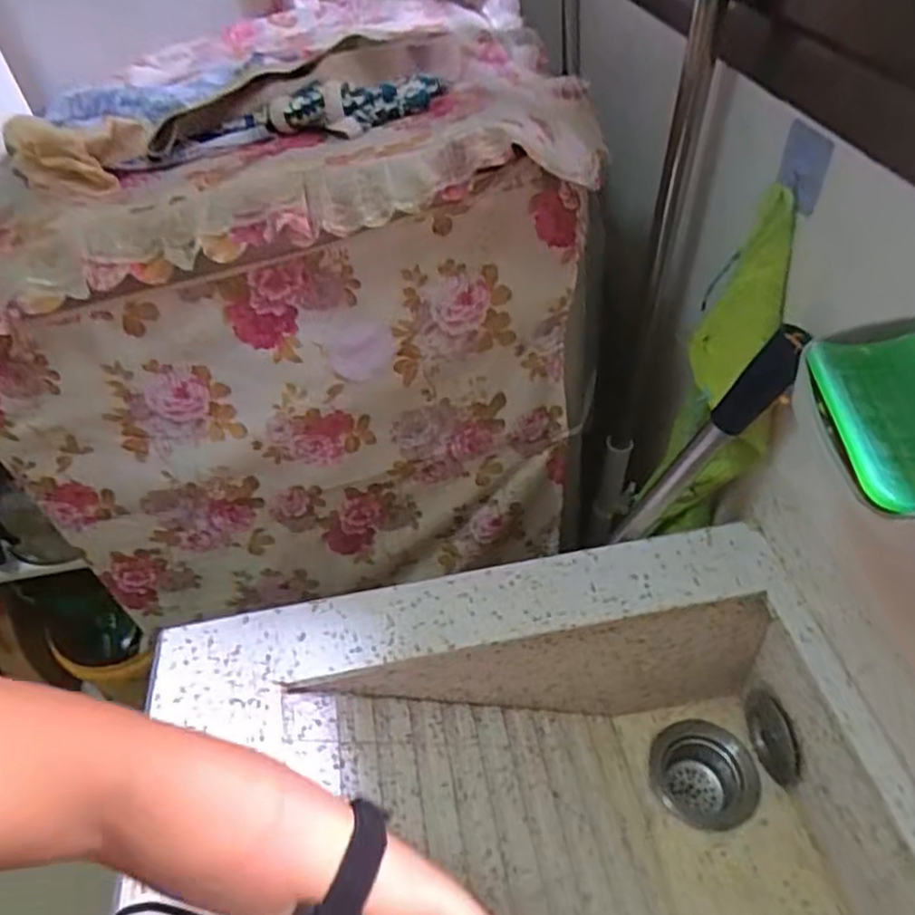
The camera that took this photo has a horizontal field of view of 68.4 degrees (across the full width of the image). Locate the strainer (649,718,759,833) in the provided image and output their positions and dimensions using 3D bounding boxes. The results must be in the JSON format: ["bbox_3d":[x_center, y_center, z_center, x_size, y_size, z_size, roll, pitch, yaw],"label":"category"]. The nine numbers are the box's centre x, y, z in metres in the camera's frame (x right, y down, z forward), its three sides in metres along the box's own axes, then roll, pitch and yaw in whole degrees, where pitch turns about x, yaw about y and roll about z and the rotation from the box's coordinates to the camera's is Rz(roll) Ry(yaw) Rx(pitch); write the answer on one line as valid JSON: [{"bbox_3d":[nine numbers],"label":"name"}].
[{"bbox_3d":[0.258,0.341,0.713,0.102,0.077,0.107,-4,45,4],"label":"strainer"}]

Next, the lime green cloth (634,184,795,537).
[{"bbox_3d":[0.254,-0.053,0.640,0.104,0.389,0.047,33,50,27],"label":"lime green cloth"}]

